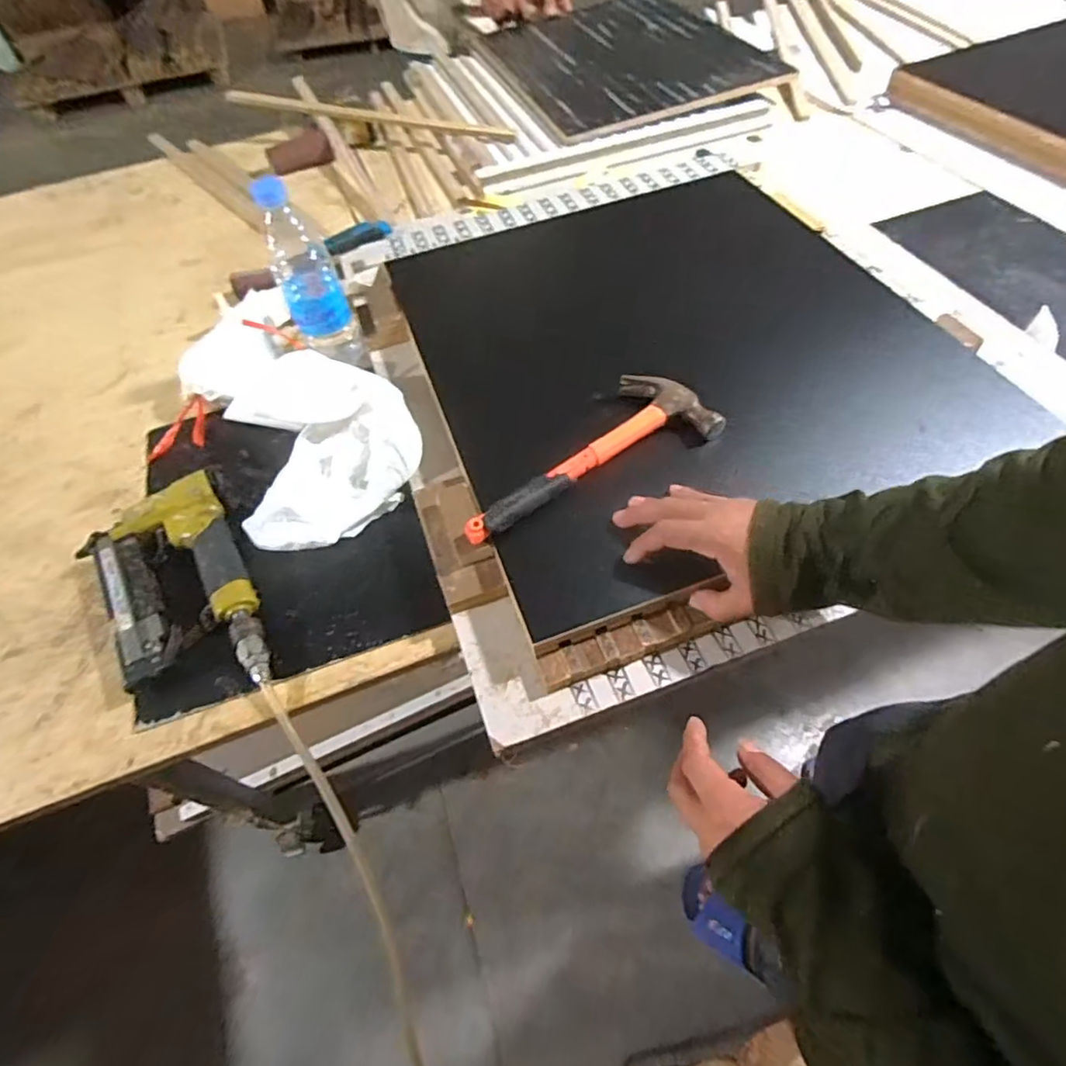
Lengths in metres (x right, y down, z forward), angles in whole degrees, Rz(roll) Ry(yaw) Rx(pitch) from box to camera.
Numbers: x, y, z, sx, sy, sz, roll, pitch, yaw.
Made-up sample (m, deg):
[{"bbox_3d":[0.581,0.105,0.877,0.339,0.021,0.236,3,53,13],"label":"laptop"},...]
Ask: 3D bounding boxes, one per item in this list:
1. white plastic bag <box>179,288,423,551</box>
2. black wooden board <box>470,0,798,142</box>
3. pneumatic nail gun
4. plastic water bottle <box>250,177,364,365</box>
[{"bbox_3d":[-0.274,-0.155,0.665,0.187,0.070,0.394,-29,59,-14],"label":"white plastic bag"},{"bbox_3d":[0.169,-0.975,1.185,0.470,0.021,0.607,-20,58,-7],"label":"black wooden board"},{"bbox_3d":[-0.327,0.057,0.538,0.127,0.043,0.233,-26,58,-13],"label":"pneumatic nail gun"},{"bbox_3d":[-0.255,-0.287,0.670,0.067,0.207,0.068,-22,57,-10],"label":"plastic water bottle"}]

